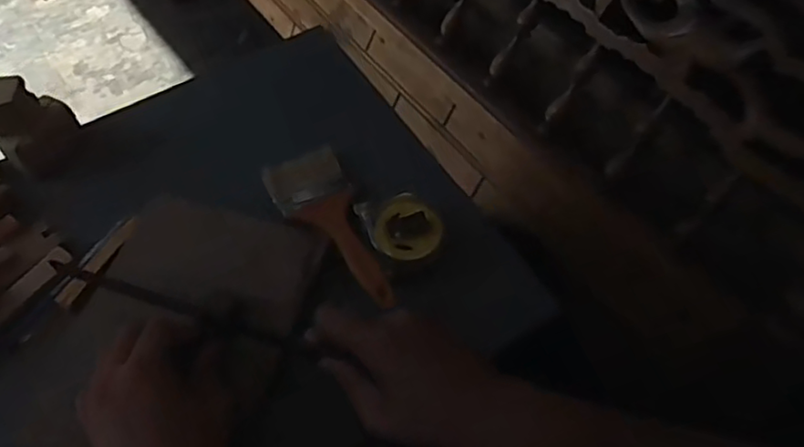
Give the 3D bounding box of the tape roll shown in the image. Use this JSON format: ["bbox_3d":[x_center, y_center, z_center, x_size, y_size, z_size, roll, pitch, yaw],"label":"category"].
[{"bbox_3d":[0.001,0.003,0.530,0.059,0.017,0.066,-20,60,-12],"label":"tape roll"}]

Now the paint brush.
[{"bbox_3d":[-0.060,0.002,0.529,0.065,0.026,0.180,-21,60,-12],"label":"paint brush"}]

